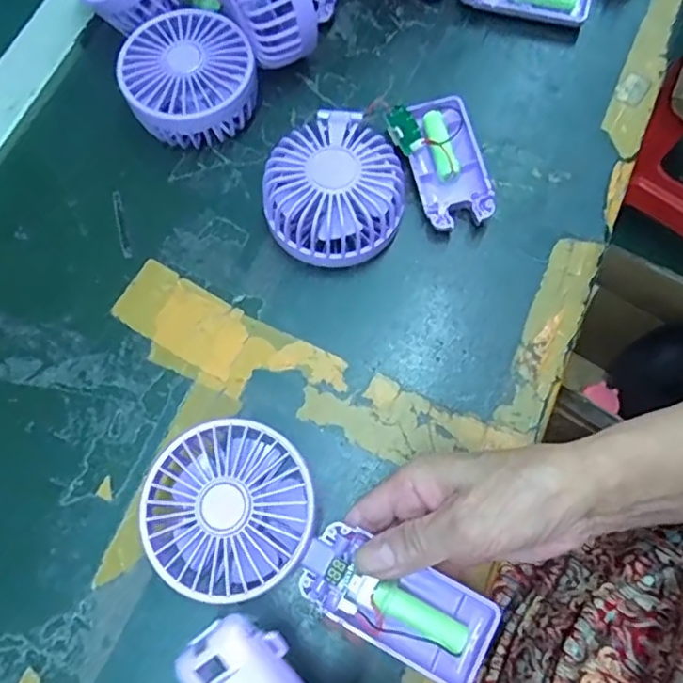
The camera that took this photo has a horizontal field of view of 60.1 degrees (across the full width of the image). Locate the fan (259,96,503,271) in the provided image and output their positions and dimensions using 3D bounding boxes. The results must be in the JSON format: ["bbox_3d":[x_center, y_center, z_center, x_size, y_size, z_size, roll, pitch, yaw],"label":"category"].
[{"bbox_3d":[0.021,-0.106,0.374,0.144,0.047,0.095,-20,71,-5],"label":"fan"}]

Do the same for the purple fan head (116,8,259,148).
[{"bbox_3d":[-0.100,-0.171,0.397,0.084,0.045,0.082,0,71,1],"label":"purple fan head"}]

